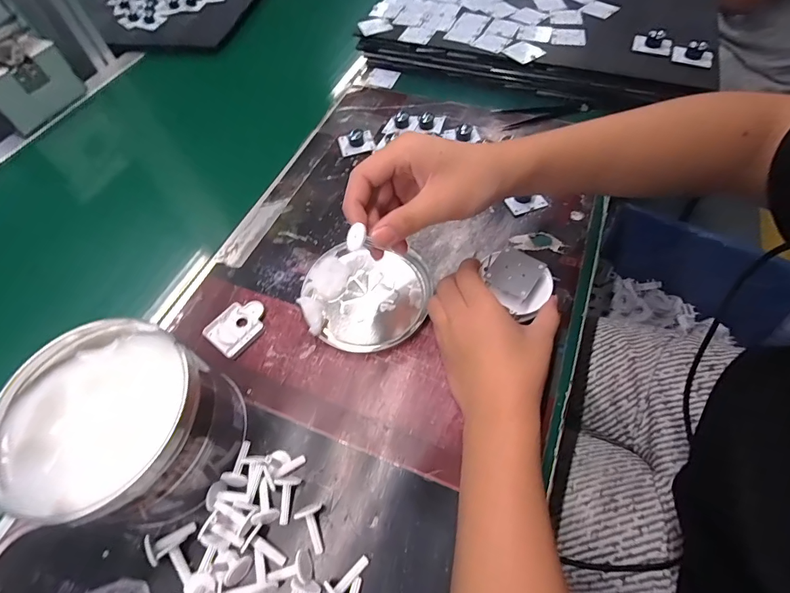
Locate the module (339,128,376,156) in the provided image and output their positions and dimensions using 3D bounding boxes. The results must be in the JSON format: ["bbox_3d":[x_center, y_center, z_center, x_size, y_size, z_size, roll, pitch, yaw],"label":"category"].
[{"bbox_3d":[-0.050,-0.204,0.512,0.044,0.018,0.038,-15,59,-6],"label":"module"}]

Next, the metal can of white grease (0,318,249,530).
[{"bbox_3d":[-0.194,0.095,0.294,0.127,0.100,0.125,-1,59,2],"label":"metal can of white grease"}]

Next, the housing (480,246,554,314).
[{"bbox_3d":[0.111,-0.015,0.360,0.064,0.018,0.054,16,61,13],"label":"housing"}]

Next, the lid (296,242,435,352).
[{"bbox_3d":[-0.030,-0.003,0.390,0.122,0.022,0.113,-1,59,2],"label":"lid"}]

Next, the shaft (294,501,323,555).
[{"bbox_3d":[-0.061,0.174,0.295,0.017,0.018,0.033,-18,80,-8],"label":"shaft"}]

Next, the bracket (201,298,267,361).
[{"bbox_3d":[-0.153,0.029,0.386,0.043,0.009,0.057,31,65,20],"label":"bracket"}]

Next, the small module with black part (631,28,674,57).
[{"bbox_3d":[0.341,-0.337,0.516,0.048,0.017,0.031,29,65,19],"label":"small module with black part"}]

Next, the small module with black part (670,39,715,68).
[{"bbox_3d":[0.382,-0.311,0.501,0.048,0.022,0.030,26,64,18],"label":"small module with black part"}]

